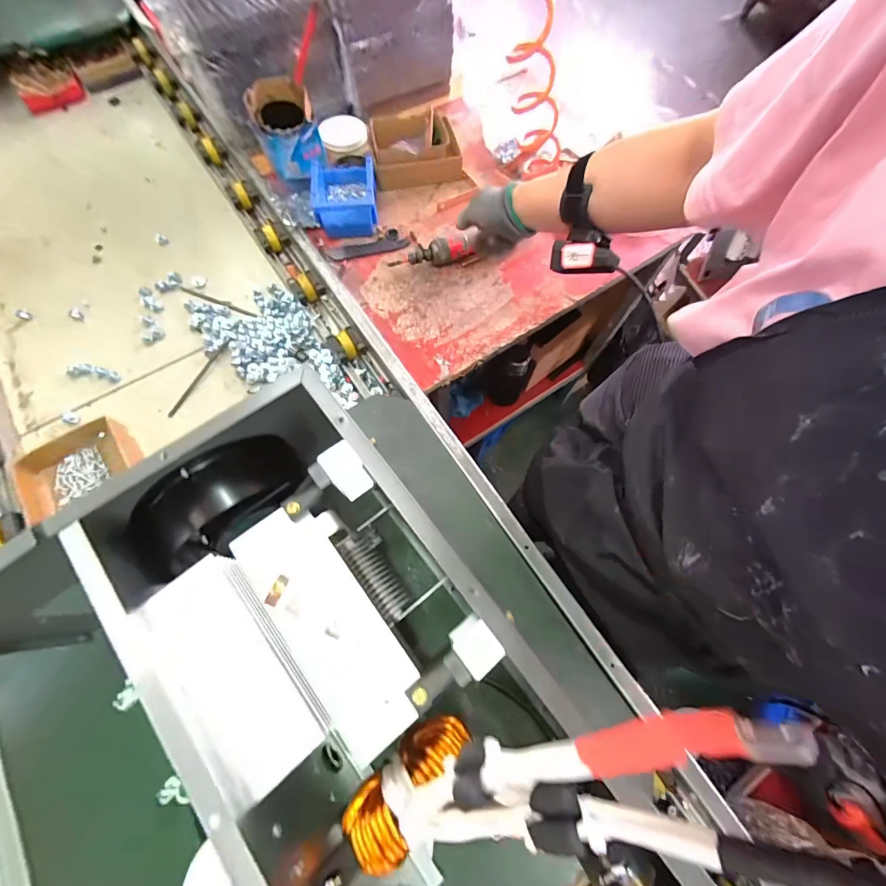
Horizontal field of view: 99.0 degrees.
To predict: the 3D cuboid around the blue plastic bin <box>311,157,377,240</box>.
[{"bbox_3d":[-0.181,-0.465,0.702,0.109,0.071,0.146,-5,68,-3],"label":"blue plastic bin"}]

